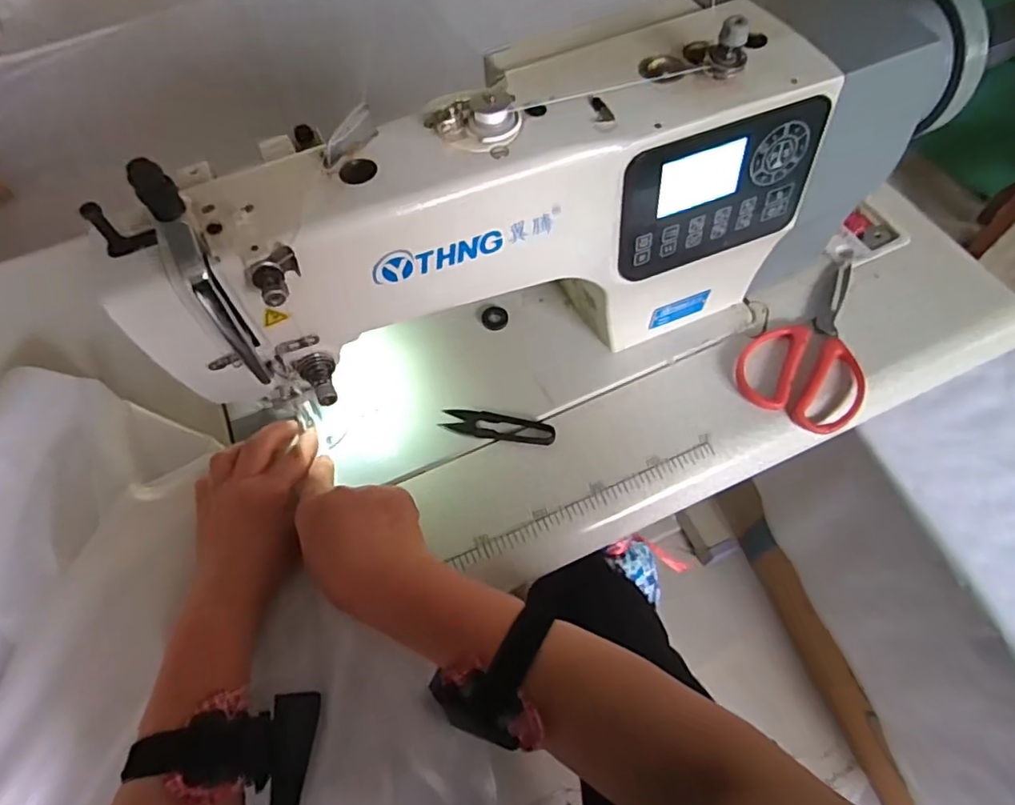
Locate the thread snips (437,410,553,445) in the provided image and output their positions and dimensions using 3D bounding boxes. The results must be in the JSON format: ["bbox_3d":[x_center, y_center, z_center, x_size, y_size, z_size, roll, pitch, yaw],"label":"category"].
[{"bbox_3d":[-0.008,0.020,0.511,0.096,0.006,0.024,10,63,8],"label":"thread snips"}]

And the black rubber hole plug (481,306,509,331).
[{"bbox_3d":[-0.012,-0.081,0.571,0.025,0.004,0.026,-1,62,2],"label":"black rubber hole plug"}]

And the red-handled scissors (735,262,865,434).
[{"bbox_3d":[0.280,-0.060,0.542,0.104,0.010,0.187,27,66,16],"label":"red-handled scissors"}]

